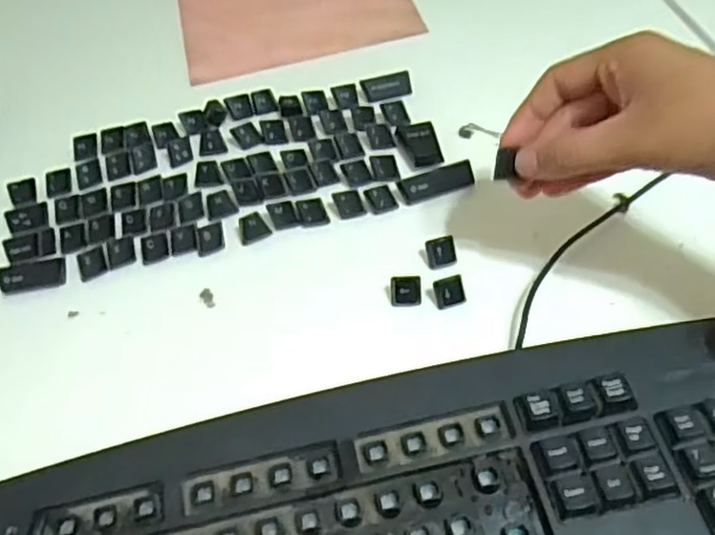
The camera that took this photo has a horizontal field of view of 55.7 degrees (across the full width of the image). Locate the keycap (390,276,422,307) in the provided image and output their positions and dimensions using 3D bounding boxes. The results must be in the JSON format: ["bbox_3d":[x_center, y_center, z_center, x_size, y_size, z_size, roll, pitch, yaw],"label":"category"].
[{"bbox_3d":[0.029,0.012,0.396,0.018,0.015,0.014,1,55,6],"label":"keycap"}]

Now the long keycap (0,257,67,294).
[{"bbox_3d":[-0.205,0.003,0.428,0.040,0.009,0.021,-10,55,-2],"label":"long keycap"}]

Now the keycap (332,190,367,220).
[{"bbox_3d":[-0.006,-0.042,0.445,0.019,0.012,0.014,-14,55,-4],"label":"keycap"}]

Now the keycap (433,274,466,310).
[{"bbox_3d":[0.054,0.013,0.394,0.018,0.013,0.014,-18,55,-7],"label":"keycap"}]

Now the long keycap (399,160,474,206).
[{"bbox_3d":[0.052,-0.057,0.448,0.051,0.011,0.019,-19,55,-8],"label":"long keycap"}]

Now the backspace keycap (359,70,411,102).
[{"bbox_3d":[0.023,-0.135,0.508,0.037,0.010,0.020,-13,55,-4],"label":"backspace keycap"}]

